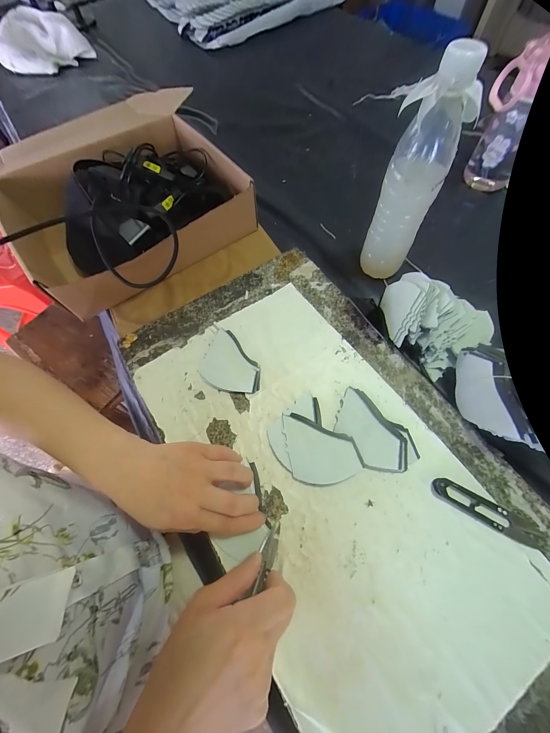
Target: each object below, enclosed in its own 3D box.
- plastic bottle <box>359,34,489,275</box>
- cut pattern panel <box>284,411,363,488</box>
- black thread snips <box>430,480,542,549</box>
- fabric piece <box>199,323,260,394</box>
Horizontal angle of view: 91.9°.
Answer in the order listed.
[{"bbox_3d":[0.162,-0.206,0.331,0.060,0.238,0.054,-8,66,-3],"label":"plastic bottle"},{"bbox_3d":[0.049,0.086,0.291,0.071,0.015,0.079,-13,67,-5],"label":"cut pattern panel"},{"bbox_3d":[0.210,0.145,0.264,0.101,0.009,0.023,25,69,11],"label":"black thread snips"},{"bbox_3d":[-0.054,-0.009,0.341,0.080,0.007,0.082,12,67,6],"label":"fabric piece"}]

